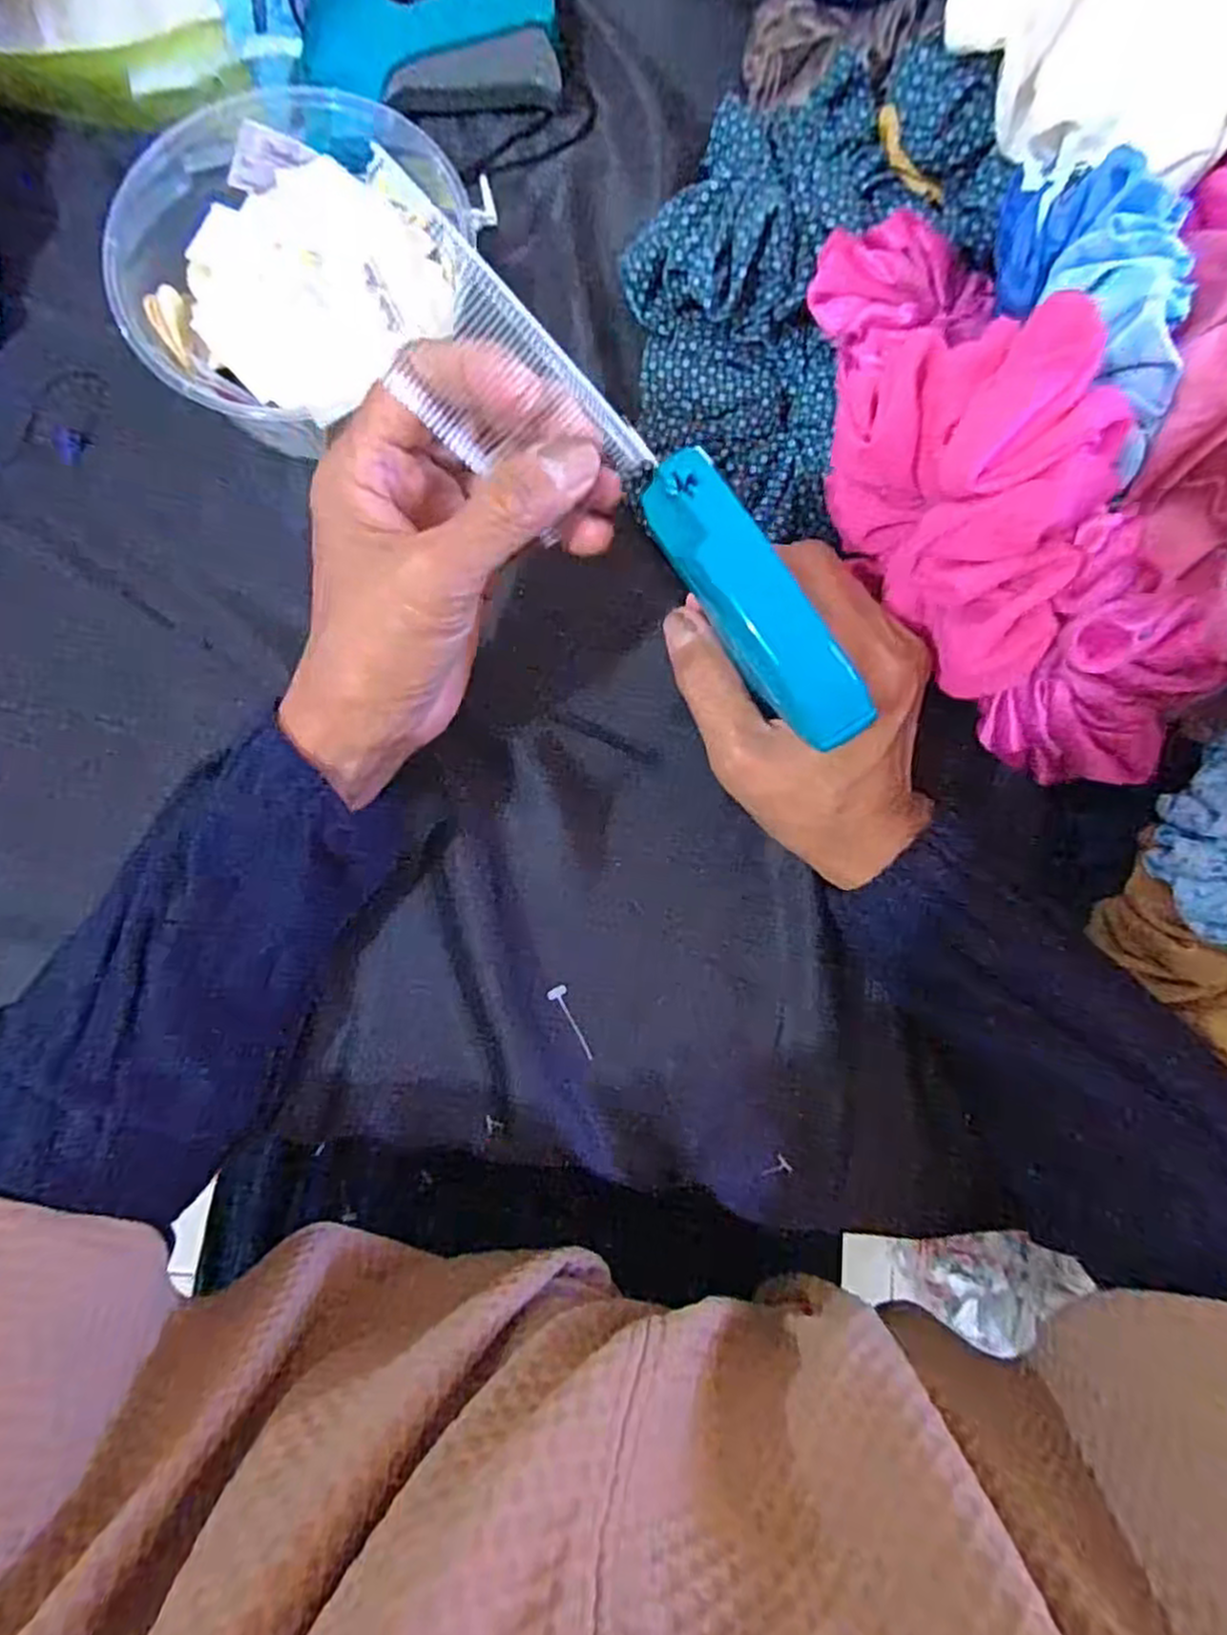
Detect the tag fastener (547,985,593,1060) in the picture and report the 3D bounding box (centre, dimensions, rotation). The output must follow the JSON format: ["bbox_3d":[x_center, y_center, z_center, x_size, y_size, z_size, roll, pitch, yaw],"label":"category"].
[{"bbox_3d":[-0.016,0.087,0.321,0.008,0.004,0.033,-32,85,-5],"label":"tag fastener"}]

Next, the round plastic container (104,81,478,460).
[{"bbox_3d":[-0.134,-0.235,0.331,0.150,0.056,0.139,-42,86,-6],"label":"round plastic container"}]

